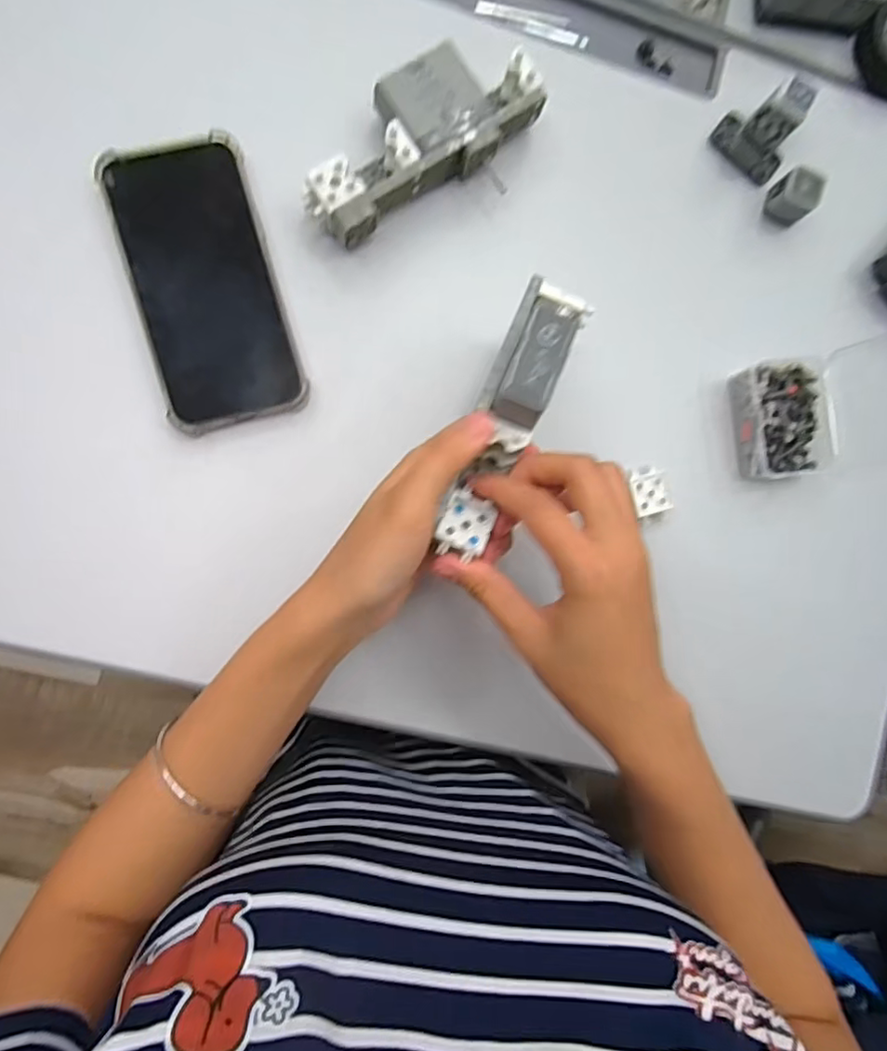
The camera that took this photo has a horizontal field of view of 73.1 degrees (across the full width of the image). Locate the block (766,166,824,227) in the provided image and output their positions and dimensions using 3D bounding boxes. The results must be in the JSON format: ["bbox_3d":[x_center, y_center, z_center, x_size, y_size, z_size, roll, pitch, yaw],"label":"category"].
[{"bbox_3d":[0.230,-0.216,0.395,0.026,0.025,0.023,26,86,-7],"label":"block"}]

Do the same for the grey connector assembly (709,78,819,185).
[{"bbox_3d":[0.212,-0.261,0.391,0.048,0.033,0.046,40,84,-6],"label":"grey connector assembly"}]

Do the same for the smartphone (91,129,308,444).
[{"bbox_3d":[-0.141,-0.142,0.356,0.080,0.013,0.165,-16,92,-8],"label":"smartphone"}]

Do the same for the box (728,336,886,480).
[{"bbox_3d":[0.250,-0.074,0.394,0.109,0.035,0.077,-12,91,-8],"label":"box"}]

